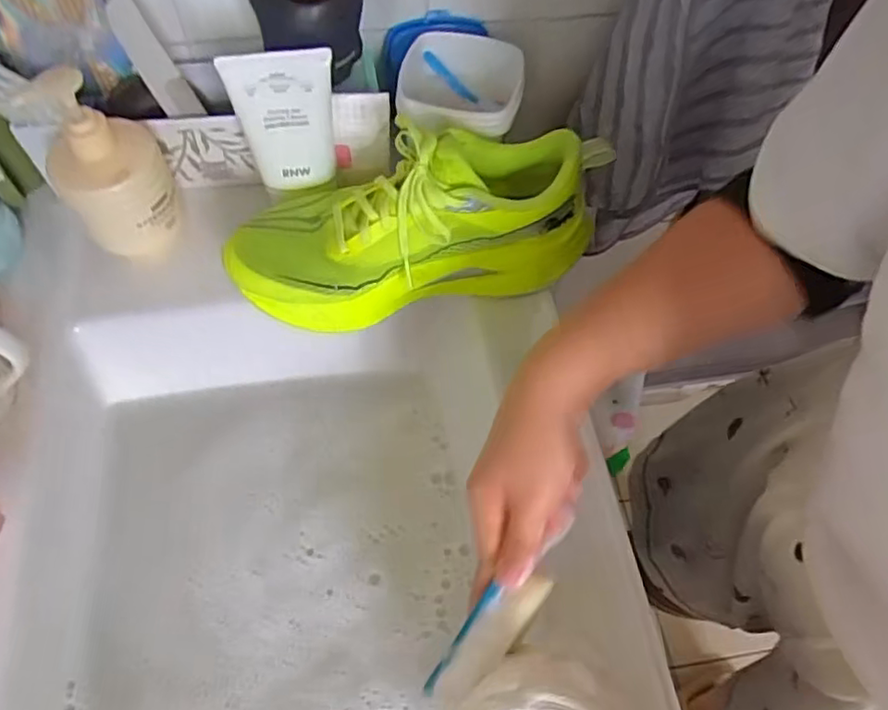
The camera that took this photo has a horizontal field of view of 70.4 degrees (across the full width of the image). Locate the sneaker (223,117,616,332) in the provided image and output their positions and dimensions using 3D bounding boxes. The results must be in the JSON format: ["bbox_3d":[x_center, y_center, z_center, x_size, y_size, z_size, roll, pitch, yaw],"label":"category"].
[{"bbox_3d":[-0.019,-0.102,0.468,0.264,0.107,0.089,-13,61,-10],"label":"sneaker"}]

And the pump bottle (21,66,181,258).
[{"bbox_3d":[-0.241,-0.139,0.452,0.072,0.130,0.058,-26,64,-16],"label":"pump bottle"}]

